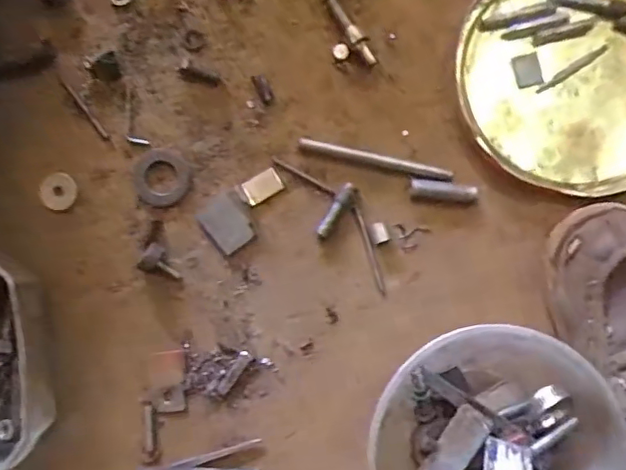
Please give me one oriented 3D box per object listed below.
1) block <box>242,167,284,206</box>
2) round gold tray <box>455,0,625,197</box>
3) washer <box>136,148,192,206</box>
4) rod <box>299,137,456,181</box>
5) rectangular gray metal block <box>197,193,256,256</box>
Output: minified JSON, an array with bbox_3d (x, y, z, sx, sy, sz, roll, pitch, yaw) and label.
[{"bbox_3d":[-0.041,-0.039,0.452,0.031,0.009,0.021,-29,91,2],"label":"block"},{"bbox_3d":[0.209,-0.126,0.437,0.184,0.012,0.181,0,92,1],"label":"round gold tray"},{"bbox_3d":[-0.122,-0.046,0.448,0.044,0.004,0.045,0,92,1],"label":"washer"},{"bbox_3d":[0.050,-0.059,0.442,0.121,0.009,0.010,14,92,0],"label":"rod"},{"bbox_3d":[-0.069,-0.008,0.450,0.034,0.004,0.041,-33,91,2],"label":"rectangular gray metal block"}]

